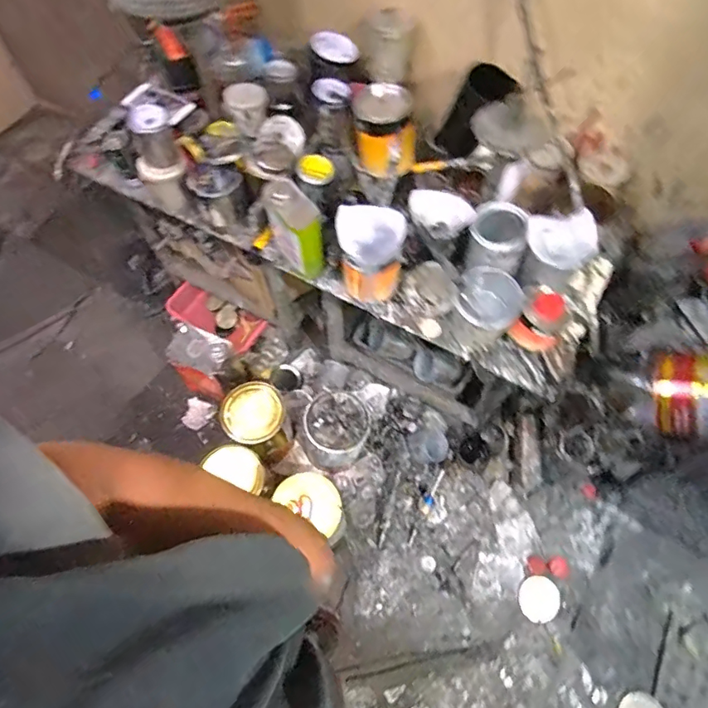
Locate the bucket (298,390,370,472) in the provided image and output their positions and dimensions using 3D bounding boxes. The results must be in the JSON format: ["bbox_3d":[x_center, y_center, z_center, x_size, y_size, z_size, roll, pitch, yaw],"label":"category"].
[{"bbox_3d":[-0.051,0.208,1.332,0.173,0.215,0.160,-1,65,2],"label":"bucket"}]

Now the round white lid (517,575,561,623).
[{"bbox_3d":[0.465,0.614,1.244,0.102,0.017,0.095,-8,69,21],"label":"round white lid"}]

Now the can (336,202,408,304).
[{"bbox_3d":[0.032,-0.181,0.936,0.118,0.152,0.113,0,63,1],"label":"can"}]

